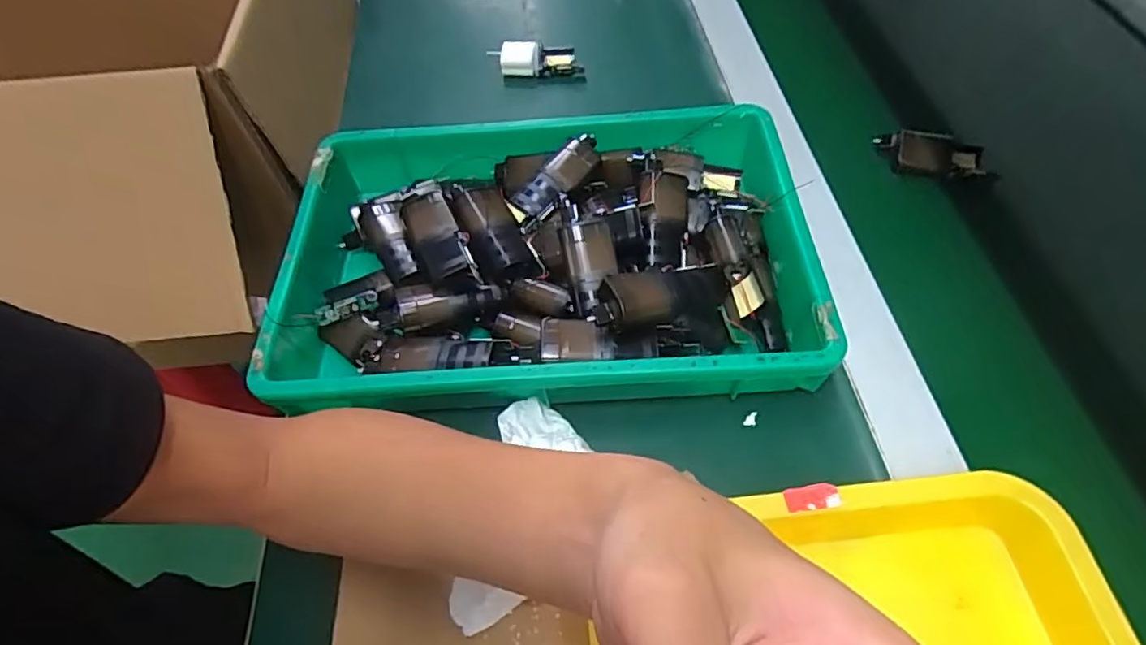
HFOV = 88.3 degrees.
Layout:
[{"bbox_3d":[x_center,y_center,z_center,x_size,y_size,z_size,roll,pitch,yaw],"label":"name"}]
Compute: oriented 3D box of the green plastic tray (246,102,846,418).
[{"bbox_3d":[-0.022,-0.051,0.437,0.373,0.060,0.248,-3,57,2],"label":"green plastic tray"}]

